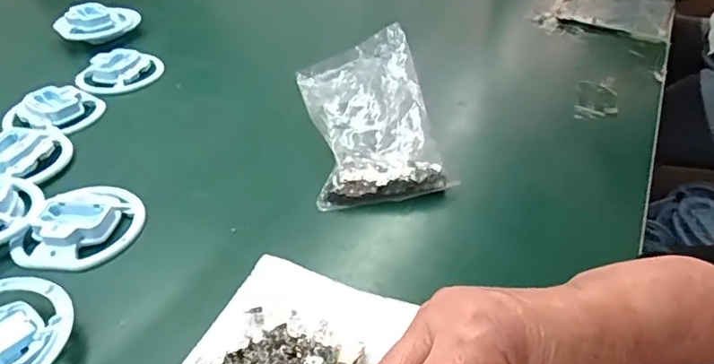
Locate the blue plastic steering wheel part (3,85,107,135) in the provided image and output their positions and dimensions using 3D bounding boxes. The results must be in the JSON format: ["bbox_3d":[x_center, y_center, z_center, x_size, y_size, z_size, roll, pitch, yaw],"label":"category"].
[{"bbox_3d":[-0.338,-0.083,0.600,0.090,0.020,0.074,1,39,2],"label":"blue plastic steering wheel part"}]

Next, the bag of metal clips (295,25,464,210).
[{"bbox_3d":[0.009,-0.069,0.534,0.116,0.075,0.198,-7,39,-8],"label":"bag of metal clips"}]

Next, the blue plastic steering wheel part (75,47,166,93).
[{"bbox_3d":[-0.301,-0.141,0.679,0.102,0.021,0.084,-17,42,-20],"label":"blue plastic steering wheel part"}]

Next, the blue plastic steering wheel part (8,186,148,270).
[{"bbox_3d":[-0.228,0.033,0.450,0.084,0.020,0.097,9,40,12],"label":"blue plastic steering wheel part"}]

